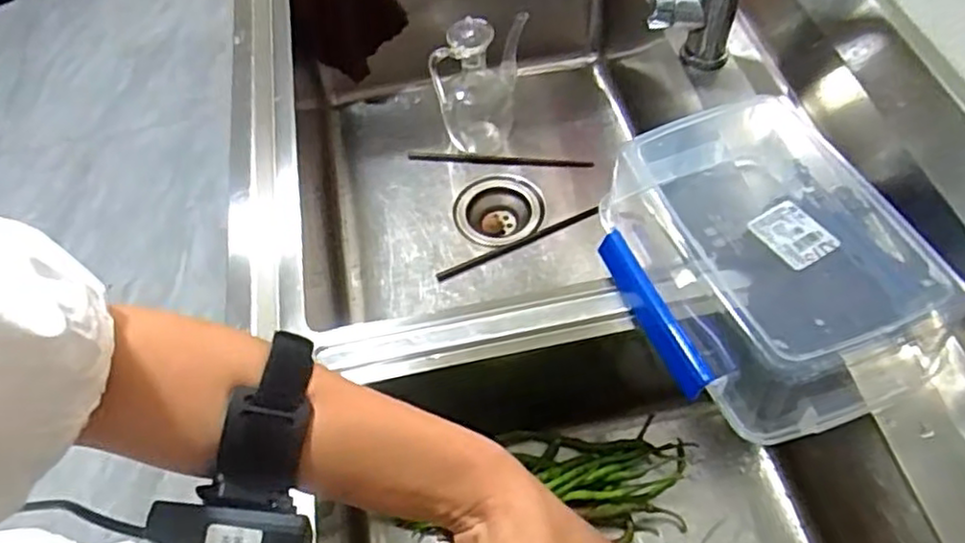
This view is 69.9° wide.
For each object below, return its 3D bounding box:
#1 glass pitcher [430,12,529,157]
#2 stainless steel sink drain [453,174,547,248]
[{"bbox_3d":[0.000,-0.242,0.869,0.086,0.176,0.107,16,59,13],"label":"glass pitcher"},{"bbox_3d":[0.021,-0.078,0.877,0.110,0.032,0.106,-5,56,0],"label":"stainless steel sink drain"}]

